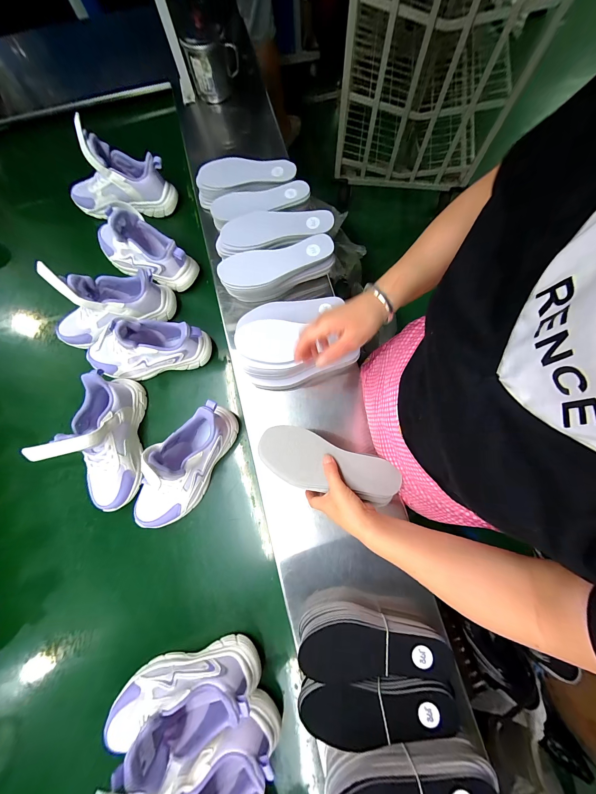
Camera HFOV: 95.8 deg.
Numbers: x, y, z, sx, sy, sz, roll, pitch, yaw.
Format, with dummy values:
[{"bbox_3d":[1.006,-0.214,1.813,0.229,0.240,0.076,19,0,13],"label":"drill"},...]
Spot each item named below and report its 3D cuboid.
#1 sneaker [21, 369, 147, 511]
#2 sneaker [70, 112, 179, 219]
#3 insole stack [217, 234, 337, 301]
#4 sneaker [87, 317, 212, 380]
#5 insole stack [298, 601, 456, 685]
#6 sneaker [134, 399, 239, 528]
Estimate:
[{"bbox_3d":[-0.337,0.071,0.457,0.073,0.139,0.239,-7,78,-2],"label":"sneaker"},{"bbox_3d":[-0.402,-0.476,0.592,0.241,0.132,0.080,-4,78,-2],"label":"sneaker"},{"bbox_3d":[-0.043,-0.252,0.541,0.224,0.068,0.086,-10,78,-3],"label":"insole stack"},{"bbox_3d":[-0.293,-0.095,0.501,0.232,0.115,0.086,-5,78,-2],"label":"sneaker"},{"bbox_3d":[0.108,0.368,0.398,0.210,0.049,0.083,4,78,0],"label":"insole stack"},{"bbox_3d":[-0.196,0.117,0.454,0.087,0.120,0.235,29,79,5],"label":"sneaker"}]

